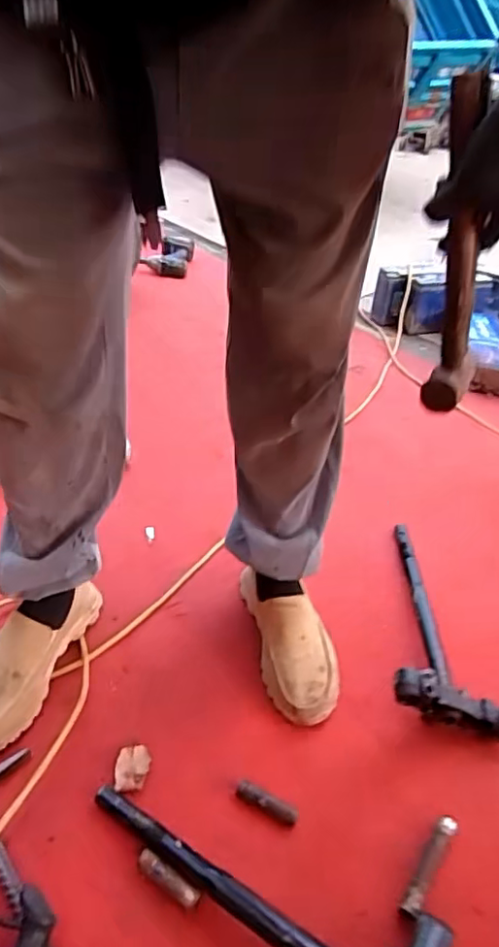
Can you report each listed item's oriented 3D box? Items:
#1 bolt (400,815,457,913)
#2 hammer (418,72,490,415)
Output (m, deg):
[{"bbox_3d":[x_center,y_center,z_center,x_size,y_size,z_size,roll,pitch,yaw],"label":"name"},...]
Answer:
[{"bbox_3d":[0.205,0.441,0.666,0.019,0.017,0.115,28,44,27],"label":"bolt"},{"bbox_3d":[0.223,-0.231,0.625,0.066,0.322,0.041,-19,28,-29],"label":"hammer"}]

